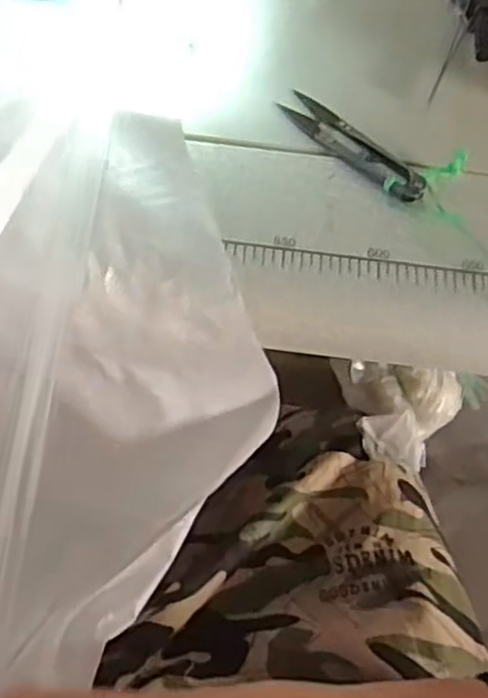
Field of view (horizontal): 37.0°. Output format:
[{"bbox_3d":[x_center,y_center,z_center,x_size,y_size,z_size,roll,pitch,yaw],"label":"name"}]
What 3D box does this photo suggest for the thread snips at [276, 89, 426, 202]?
[{"bbox_3d":[0.061,-0.115,0.409,0.022,0.008,0.096,-41,72,-21],"label":"thread snips"}]

